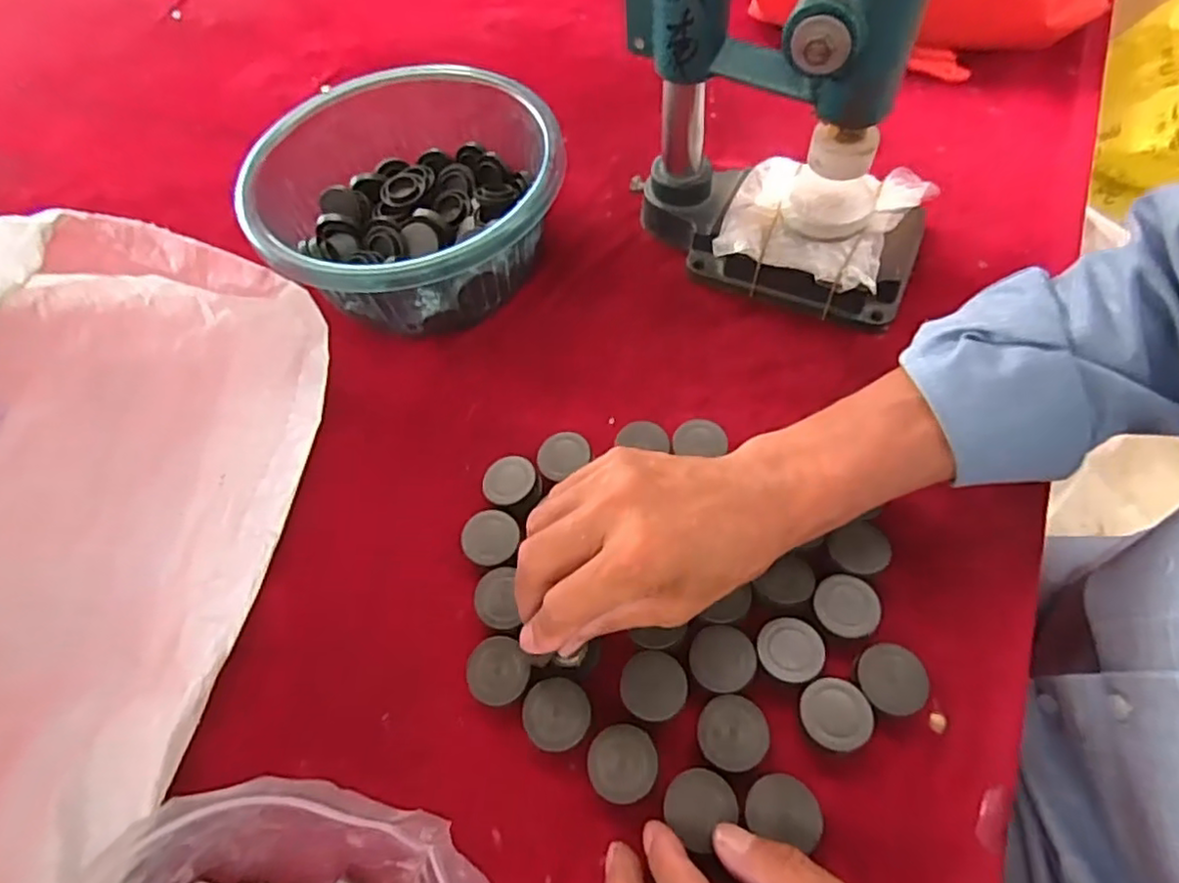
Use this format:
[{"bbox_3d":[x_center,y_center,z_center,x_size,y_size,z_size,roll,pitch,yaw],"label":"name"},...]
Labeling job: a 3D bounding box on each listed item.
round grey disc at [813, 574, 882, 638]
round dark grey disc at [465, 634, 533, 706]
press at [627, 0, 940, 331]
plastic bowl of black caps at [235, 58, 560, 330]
[{"bbox_3d":[0.133,0.086,0.342,0.033,0.008,0.032,-2,59,4],"label":"round grey disc"},{"bbox_3d":[-0.046,0.120,0.340,0.031,0.023,0.031,-2,59,4],"label":"round dark grey disc"},{"bbox_3d":[0.120,-0.255,0.334,0.196,0.381,0.131,20,63,16],"label":"press"},{"bbox_3d":[-0.122,-0.164,0.468,0.200,0.089,0.200,-2,59,4],"label":"plastic bowl of black caps"}]

